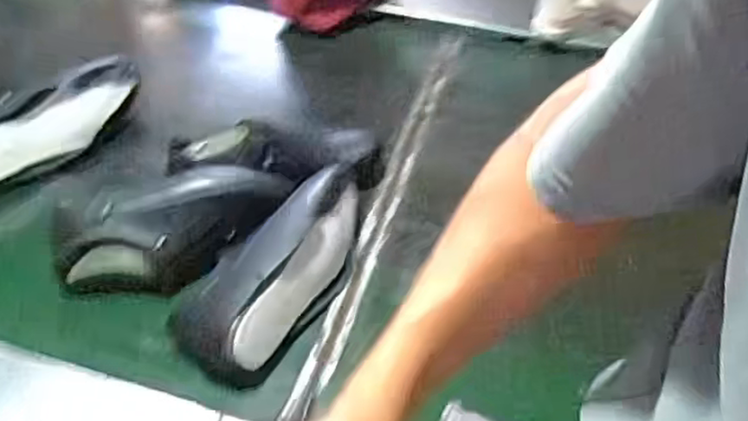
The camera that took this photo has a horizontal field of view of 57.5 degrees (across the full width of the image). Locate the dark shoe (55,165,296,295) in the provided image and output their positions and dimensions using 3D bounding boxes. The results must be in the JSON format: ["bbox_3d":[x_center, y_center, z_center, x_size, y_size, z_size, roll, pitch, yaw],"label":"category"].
[{"bbox_3d":[-0.225,0.022,0.780,0.249,0.089,0.105,-12,49,-12],"label":"dark shoe"}]

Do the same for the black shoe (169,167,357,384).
[{"bbox_3d":[-0.098,0.055,0.739,0.120,0.077,0.263,30,53,24],"label":"black shoe"}]

